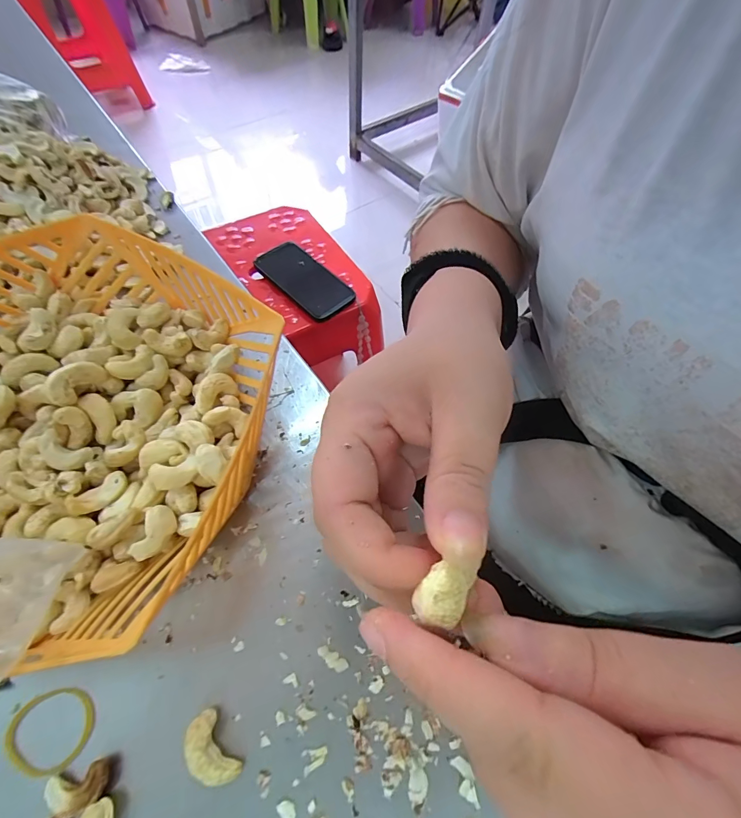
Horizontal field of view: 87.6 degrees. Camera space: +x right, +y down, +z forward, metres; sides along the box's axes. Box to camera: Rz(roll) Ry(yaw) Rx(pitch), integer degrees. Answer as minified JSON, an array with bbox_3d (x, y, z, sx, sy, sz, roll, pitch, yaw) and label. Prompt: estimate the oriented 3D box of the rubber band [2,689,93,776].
[{"bbox_3d":[-0.141,0.141,0.169,0.039,0.004,0.030,-8,61,-7],"label":"rubber band"}]

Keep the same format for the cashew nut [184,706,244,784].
[{"bbox_3d":[-0.067,0.143,0.163,0.014,0.014,0.027,-30,66,-17],"label":"cashew nut"}]

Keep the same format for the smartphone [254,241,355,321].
[{"bbox_3d":[-0.101,-0.199,0.591,0.078,0.014,0.168,-38,67,-24],"label":"smartphone"}]

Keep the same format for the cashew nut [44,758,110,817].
[{"bbox_3d":[-0.119,0.155,0.158,0.025,0.008,0.014,-16,62,-11],"label":"cashew nut"}]

